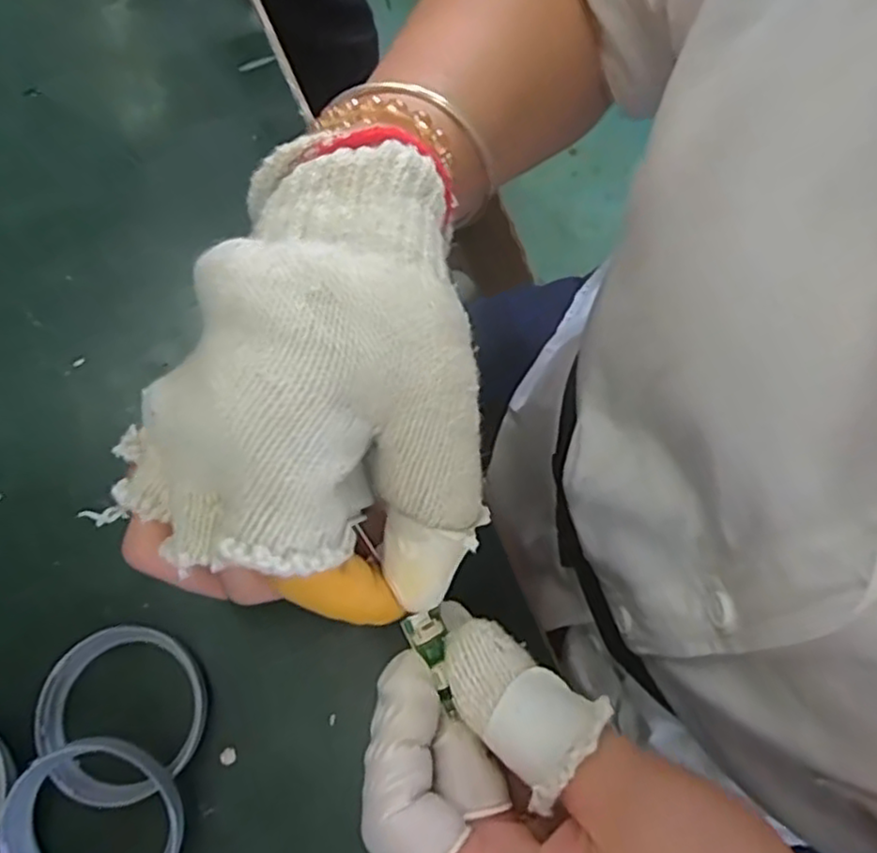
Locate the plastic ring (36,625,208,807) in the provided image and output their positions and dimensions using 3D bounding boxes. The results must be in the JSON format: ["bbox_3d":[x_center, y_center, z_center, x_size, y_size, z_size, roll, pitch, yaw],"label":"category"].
[{"bbox_3d":[-0.115,0.104,0.260,0.058,0.014,0.057,0,72,1],"label":"plastic ring"}]

